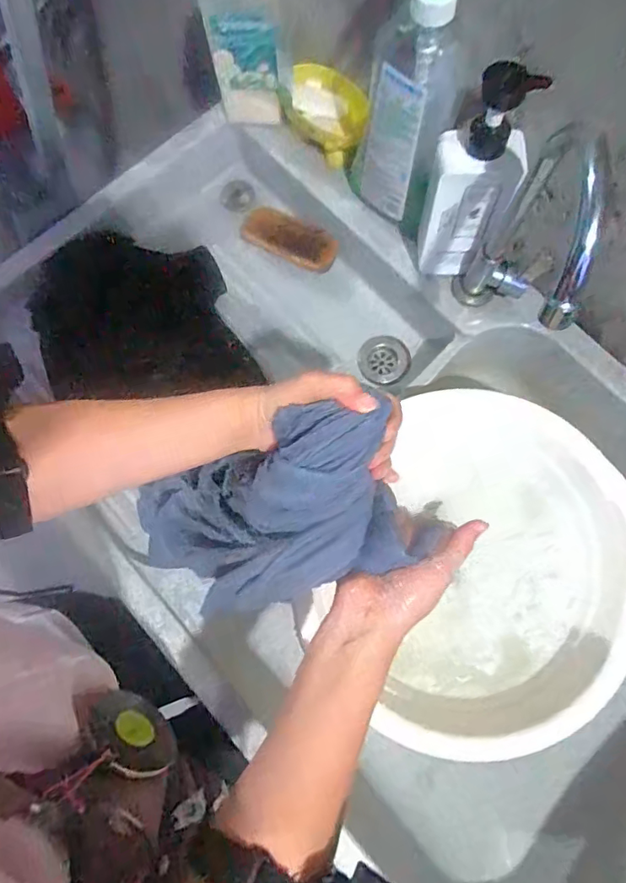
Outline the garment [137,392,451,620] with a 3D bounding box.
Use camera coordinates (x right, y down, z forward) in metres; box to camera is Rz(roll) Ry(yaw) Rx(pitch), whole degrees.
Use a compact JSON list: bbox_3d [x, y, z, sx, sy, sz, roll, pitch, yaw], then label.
[{"bbox_3d":[-0.039,0.066,0.434,0.238,0.169,0.129,-14,77,-3],"label":"garment"}]

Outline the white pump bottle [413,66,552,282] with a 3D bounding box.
[{"bbox_3d":[0.157,-0.253,0.510,0.077,0.209,0.073,21,78,6],"label":"white pump bottle"}]

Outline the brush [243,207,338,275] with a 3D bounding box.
[{"bbox_3d":[-0.030,-0.265,0.690,0.132,0.022,0.052,28,96,10],"label":"brush"}]

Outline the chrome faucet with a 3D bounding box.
[{"bbox_3d":[0.183,-0.157,0.476,0.066,0.261,0.150,17,77,5],"label":"chrome faucet"}]

